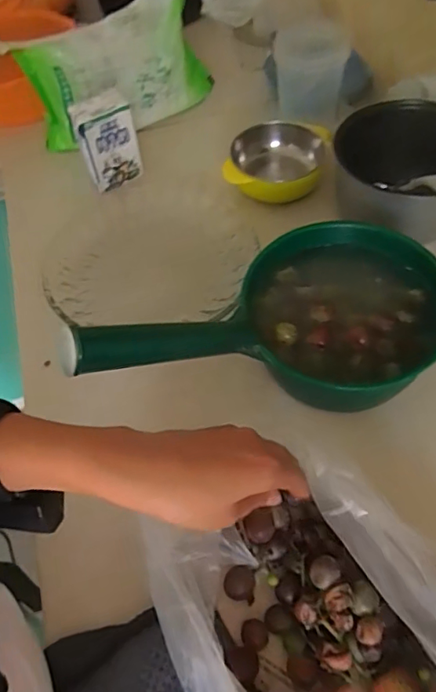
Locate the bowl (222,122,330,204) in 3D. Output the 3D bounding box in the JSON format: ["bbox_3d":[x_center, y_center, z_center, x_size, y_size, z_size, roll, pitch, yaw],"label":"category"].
[{"bbox_3d":[0.075,-0.235,0.660,0.117,0.043,0.116,9,57,10],"label":"bowl"}]

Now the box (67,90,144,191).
[{"bbox_3d":[-0.137,-0.255,0.654,0.070,0.112,0.026,-28,59,-14],"label":"box"}]

